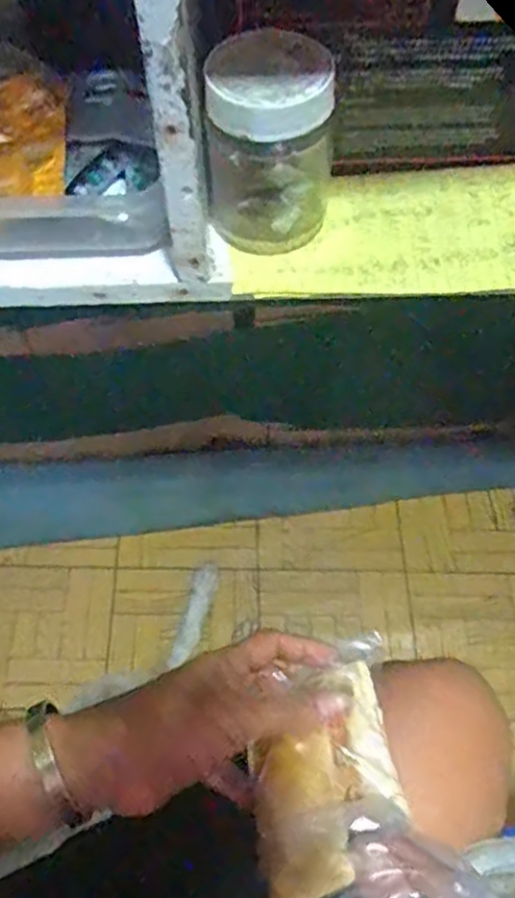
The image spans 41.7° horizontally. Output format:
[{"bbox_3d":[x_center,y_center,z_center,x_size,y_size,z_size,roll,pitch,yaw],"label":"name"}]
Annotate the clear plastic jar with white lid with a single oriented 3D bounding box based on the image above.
[{"bbox_3d":[0.008,-0.175,0.396,0.073,0.108,0.067,-1,60,1],"label":"clear plastic jar with white lid"}]

